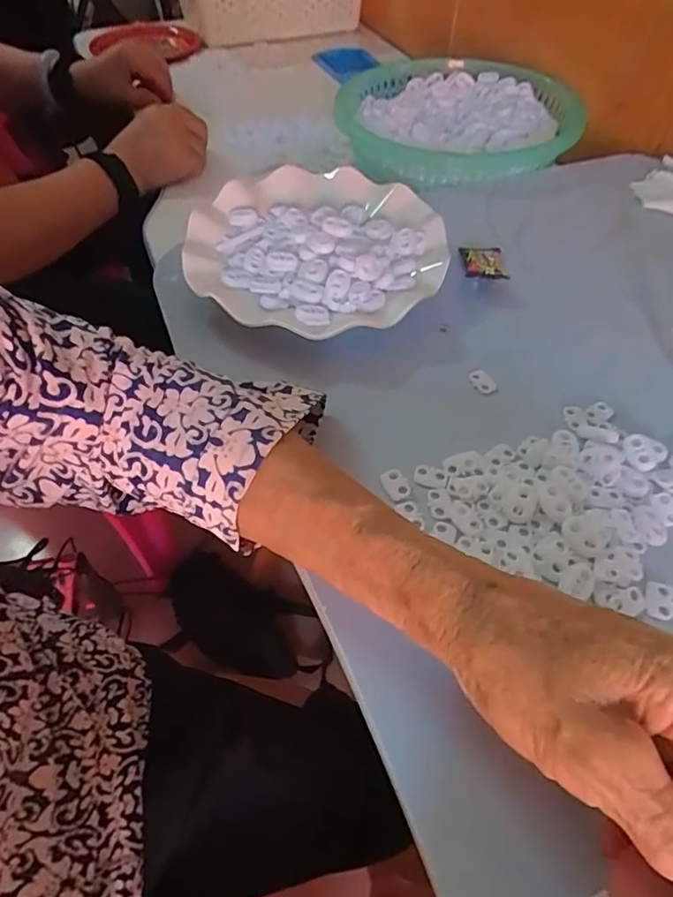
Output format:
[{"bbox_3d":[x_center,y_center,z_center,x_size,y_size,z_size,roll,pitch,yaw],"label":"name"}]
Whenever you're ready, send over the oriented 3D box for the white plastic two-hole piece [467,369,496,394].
[{"bbox_3d":[0.093,-0.043,0.355,0.011,0.006,0.018,-26,58,-17],"label":"white plastic two-hole piece"}]

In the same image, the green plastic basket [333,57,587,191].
[{"bbox_3d":[0.122,-0.348,0.576,0.240,0.053,0.277,18,56,13],"label":"green plastic basket"}]

